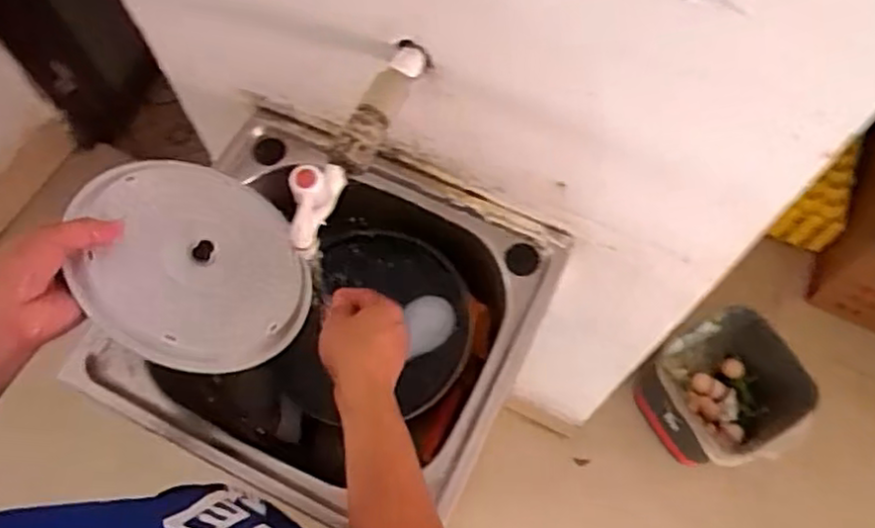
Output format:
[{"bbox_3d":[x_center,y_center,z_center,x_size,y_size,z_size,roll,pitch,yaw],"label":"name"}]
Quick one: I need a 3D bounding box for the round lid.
[{"bbox_3d":[-0.214,-0.004,0.603,0.190,0.014,0.205,-3,63,-38],"label":"round lid"}]

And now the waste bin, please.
[{"bbox_3d":[0.555,0.255,1.322,0.235,0.279,0.261,-30,68,-10],"label":"waste bin"}]

